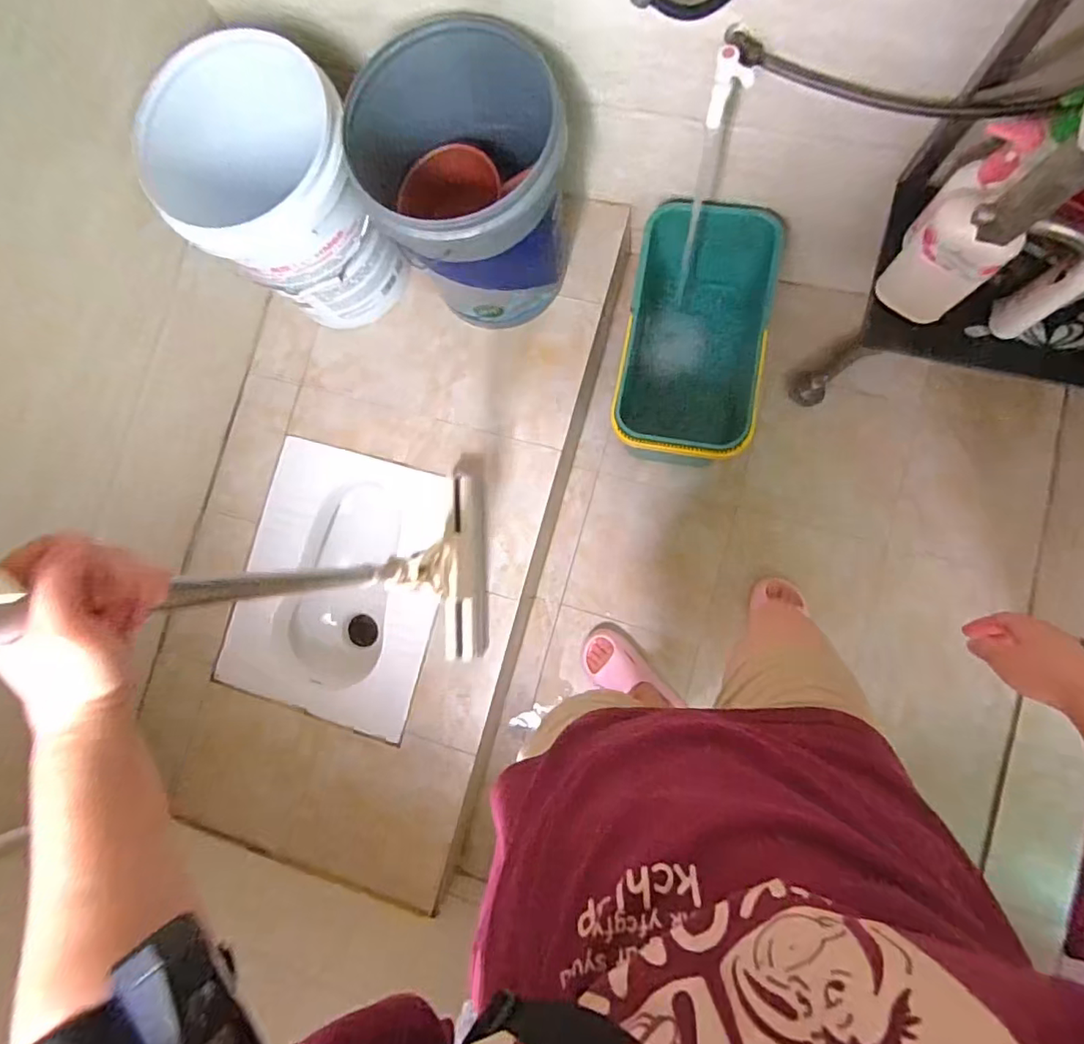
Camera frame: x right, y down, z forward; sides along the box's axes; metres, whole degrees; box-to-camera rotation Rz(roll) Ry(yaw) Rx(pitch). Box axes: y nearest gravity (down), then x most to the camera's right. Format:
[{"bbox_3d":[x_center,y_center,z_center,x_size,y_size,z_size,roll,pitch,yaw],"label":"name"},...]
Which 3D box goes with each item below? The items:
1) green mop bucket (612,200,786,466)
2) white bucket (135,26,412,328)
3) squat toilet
[{"bbox_3d":[0.285,-0.340,1.068,0.234,0.255,0.457,12,87,8],"label":"green mop bucket"},{"bbox_3d":[-0.401,-0.514,0.931,0.254,0.374,0.268,-1,85,7],"label":"white bucket"},{"bbox_3d":[-0.376,0.124,1.156,0.397,0.211,0.492,15,88,8],"label":"squat toilet"}]

